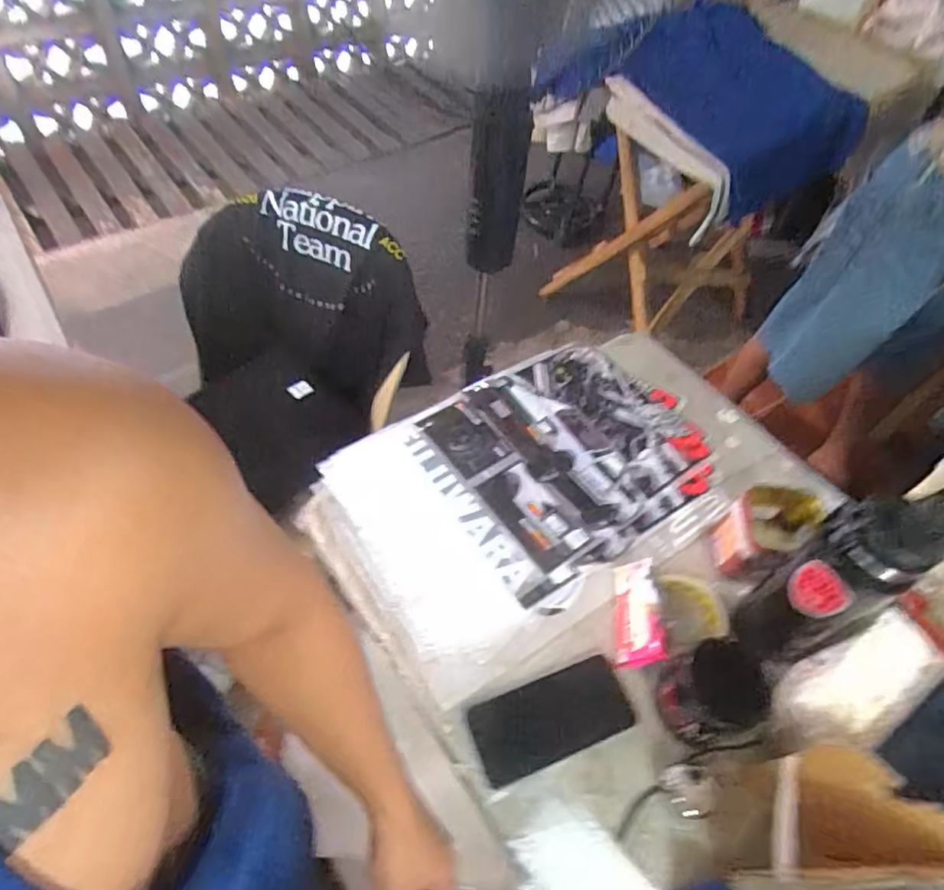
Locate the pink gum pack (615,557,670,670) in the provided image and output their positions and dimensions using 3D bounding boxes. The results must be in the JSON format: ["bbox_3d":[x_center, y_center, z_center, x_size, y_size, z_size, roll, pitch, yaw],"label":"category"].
[{"bbox_3d":[0.183,0.183,0.651,0.055,0.023,0.115,-19,55,31],"label":"pink gum pack"}]

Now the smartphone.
[{"bbox_3d":[0.080,0.276,0.600,0.162,0.011,0.076,-16,57,-16],"label":"smartphone"}]

